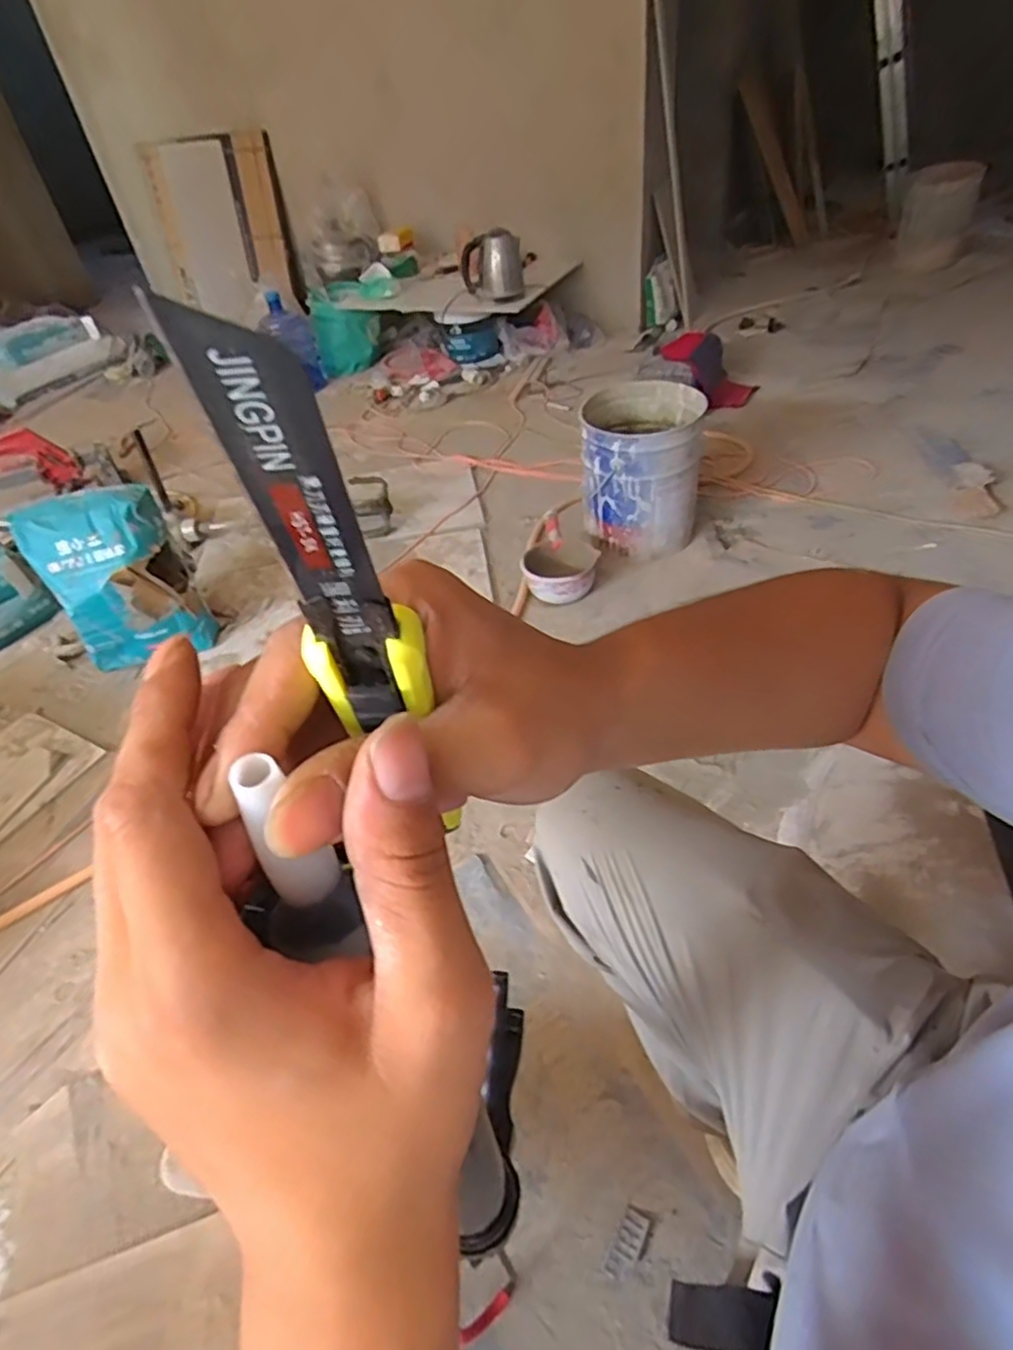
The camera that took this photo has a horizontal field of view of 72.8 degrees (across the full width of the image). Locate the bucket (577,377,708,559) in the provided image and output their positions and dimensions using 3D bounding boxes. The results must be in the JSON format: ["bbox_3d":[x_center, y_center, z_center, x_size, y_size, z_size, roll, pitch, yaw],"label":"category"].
[{"bbox_3d":[0.324,-0.495,1.676,0.289,0.318,0.280,-5,43,4],"label":"bucket"}]

